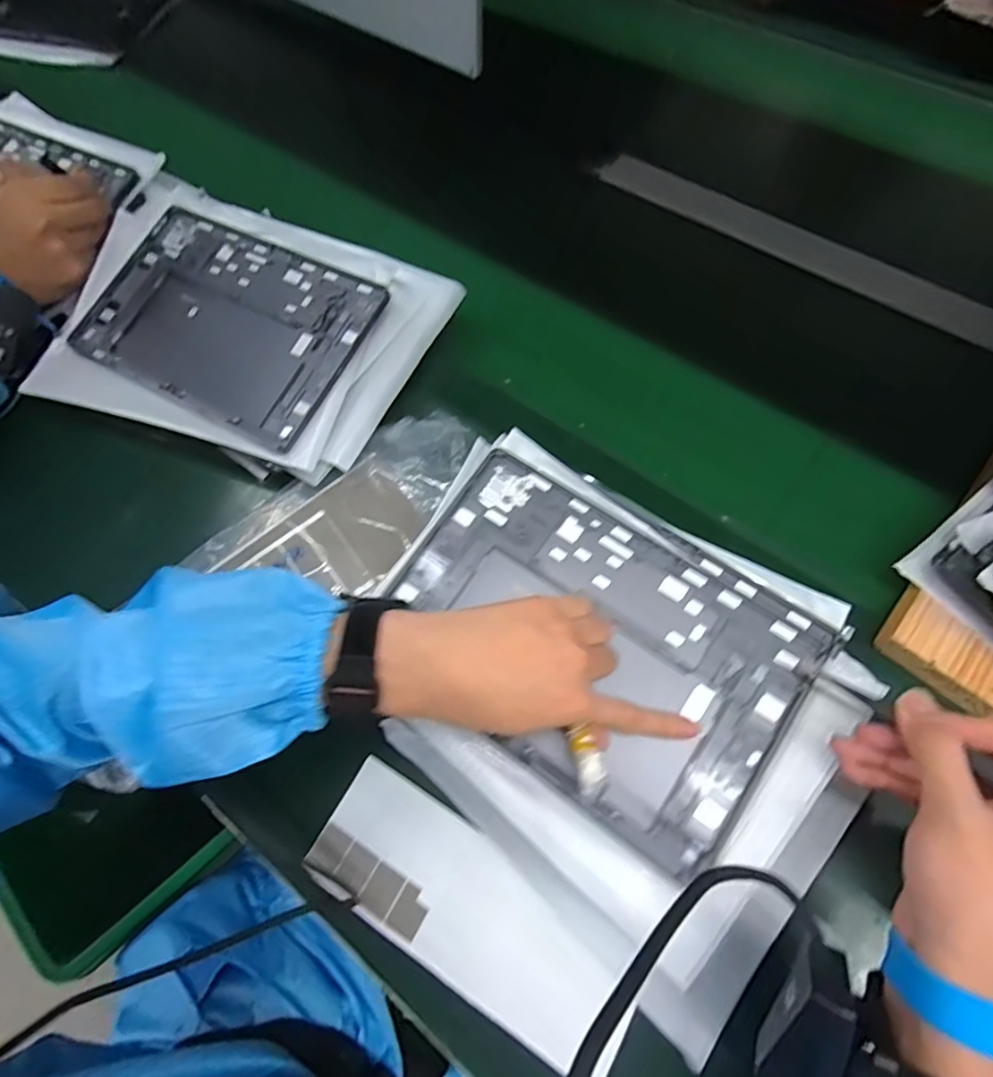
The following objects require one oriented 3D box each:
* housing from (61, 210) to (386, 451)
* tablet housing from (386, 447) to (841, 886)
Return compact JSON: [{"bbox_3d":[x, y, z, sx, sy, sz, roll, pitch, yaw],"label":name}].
[{"bbox_3d":[-0.236,-0.191,0.483,0.253,0.011,0.166,26,79,13],"label":"housing"},{"bbox_3d":[0.061,0.061,0.358,0.252,0.020,0.176,33,72,13],"label":"tablet housing"}]

